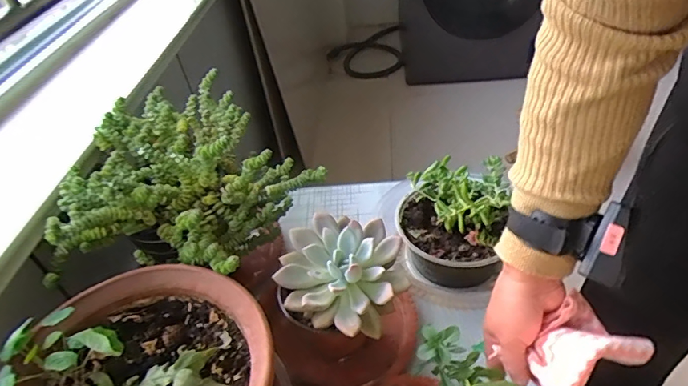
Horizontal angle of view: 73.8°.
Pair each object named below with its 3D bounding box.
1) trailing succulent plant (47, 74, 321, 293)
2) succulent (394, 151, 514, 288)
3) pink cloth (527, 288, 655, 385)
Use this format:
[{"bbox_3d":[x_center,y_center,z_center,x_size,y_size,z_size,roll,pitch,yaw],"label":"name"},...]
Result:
[{"bbox_3d":[-0.181,-0.013,0.563,0.243,0.143,0.260,6,44,15],"label":"trailing succulent plant"},{"bbox_3d":[0.156,0.038,0.648,0.157,0.123,0.185,6,44,15],"label":"succulent"},{"bbox_3d":[0.210,0.134,0.408,0.091,0.052,0.078,-19,43,-12],"label":"pink cloth"}]

